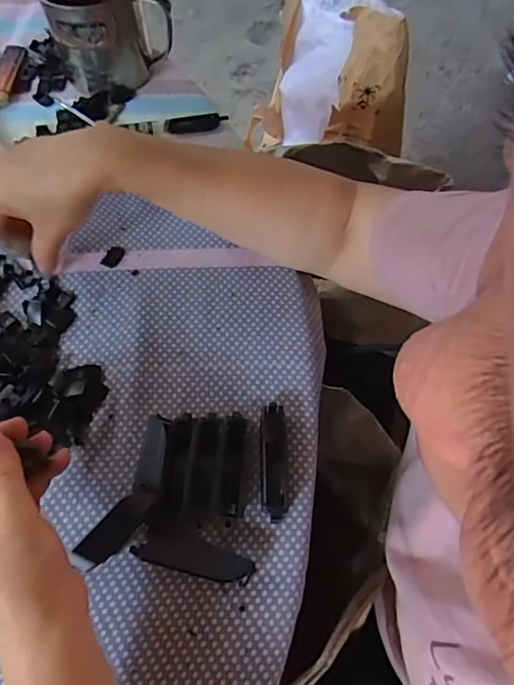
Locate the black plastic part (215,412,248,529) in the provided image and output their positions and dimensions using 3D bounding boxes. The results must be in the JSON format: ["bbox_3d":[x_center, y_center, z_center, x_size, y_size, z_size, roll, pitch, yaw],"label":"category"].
[{"bbox_3d":[-0.017,0.082,0.340,0.018,0.016,0.071,2,64,1],"label":"black plastic part"}]

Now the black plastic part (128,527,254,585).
[{"bbox_3d":[-0.038,0.131,0.314,0.072,0.011,0.023,13,65,6],"label":"black plastic part"}]

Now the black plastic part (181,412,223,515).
[{"bbox_3d":[-0.037,0.079,0.338,0.020,0.009,0.066,6,64,3],"label":"black plastic part"}]

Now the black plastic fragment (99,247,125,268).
[{"bbox_3d":[-0.116,-0.070,0.408,0.014,0.004,0.021,20,66,9],"label":"black plastic fragment"}]

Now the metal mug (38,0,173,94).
[{"bbox_3d":[-0.137,-0.296,0.468,0.103,0.090,0.087,-19,66,-9],"label":"metal mug"}]

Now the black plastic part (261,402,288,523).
[{"bbox_3d":[0.011,0.078,0.339,0.016,0.015,0.077,-1,64,-1],"label":"black plastic part"}]

